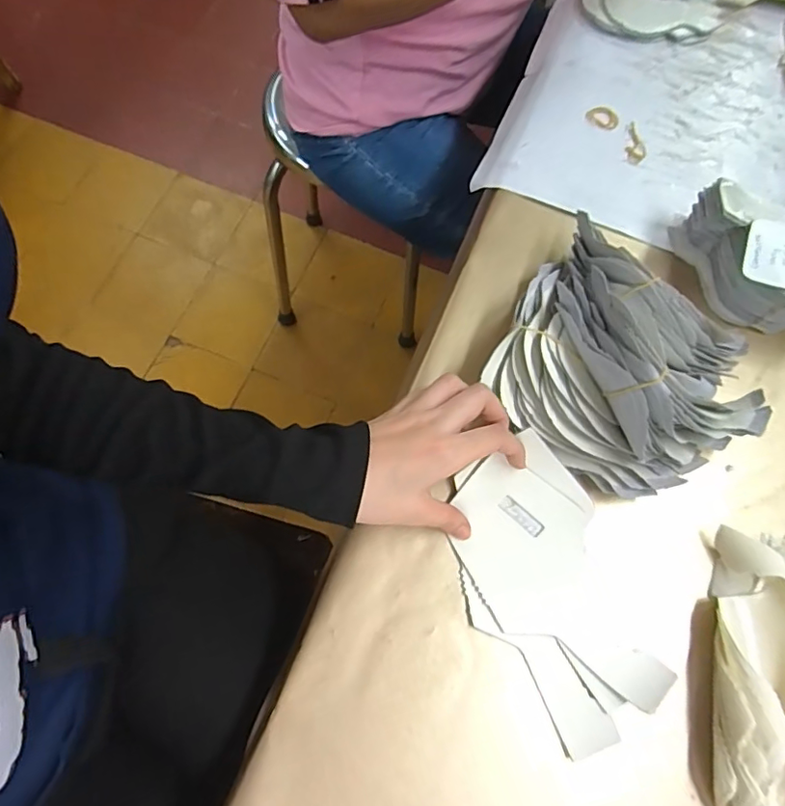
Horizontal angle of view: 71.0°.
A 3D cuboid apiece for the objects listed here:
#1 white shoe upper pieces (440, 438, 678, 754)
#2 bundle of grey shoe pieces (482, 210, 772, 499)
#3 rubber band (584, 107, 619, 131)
[{"bbox_3d":[0.104,0.124,0.365,0.099,0.031,0.187,-19,76,-8],"label":"white shoe upper pieces"},{"bbox_3d":[0.167,-0.023,0.388,0.184,0.079,0.165,39,73,10],"label":"bundle of grey shoe pieces"},{"bbox_3d":[0.199,-0.271,0.520,0.031,0.004,0.020,24,72,6],"label":"rubber band"}]

